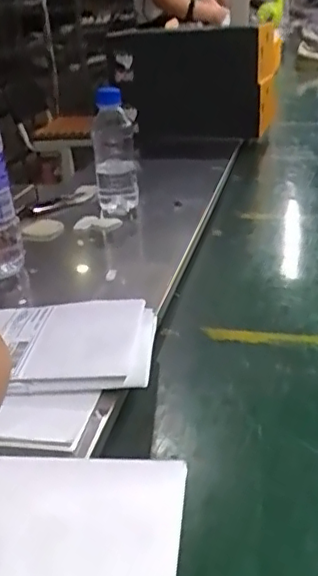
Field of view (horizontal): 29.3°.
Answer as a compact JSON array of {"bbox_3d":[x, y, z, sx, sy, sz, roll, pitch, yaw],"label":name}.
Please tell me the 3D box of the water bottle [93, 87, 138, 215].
[{"bbox_3d":[-0.064,-0.192,0.852,0.056,0.161,0.061,-5,25,-1],"label":"water bottle"}]

